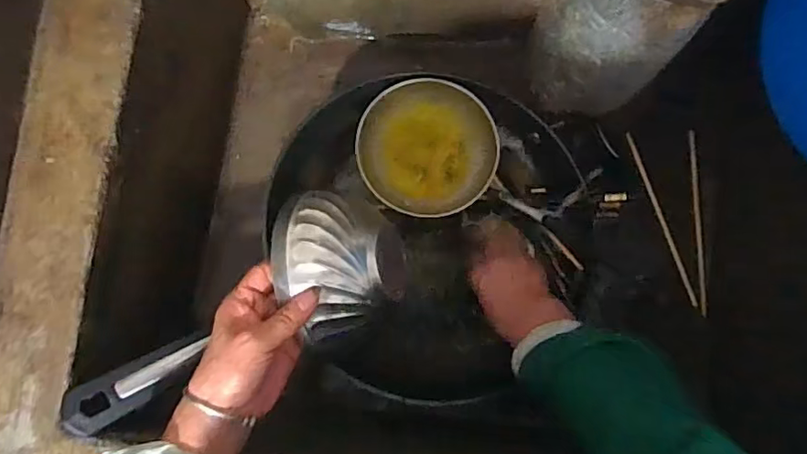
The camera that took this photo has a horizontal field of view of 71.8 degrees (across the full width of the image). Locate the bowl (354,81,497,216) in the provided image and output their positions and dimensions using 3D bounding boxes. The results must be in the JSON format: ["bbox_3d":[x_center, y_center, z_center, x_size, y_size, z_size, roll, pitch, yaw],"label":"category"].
[{"bbox_3d":[0.027,-0.091,0.630,0.154,0.058,0.143,0,86,-1],"label":"bowl"}]

